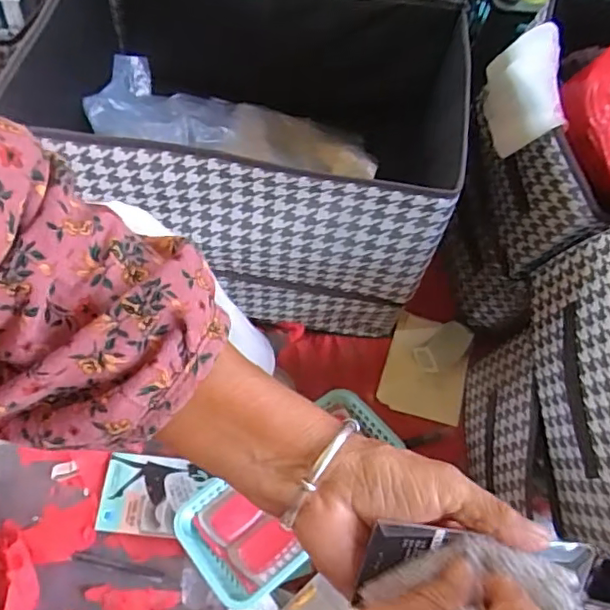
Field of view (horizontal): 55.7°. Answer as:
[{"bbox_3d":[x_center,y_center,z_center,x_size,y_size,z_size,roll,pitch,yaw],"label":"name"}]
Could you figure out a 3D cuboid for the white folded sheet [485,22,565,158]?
[{"bbox_3d":[0.232,-0.226,0.613,0.025,0.085,0.125,13,68,-32],"label":"white folded sheet"}]

